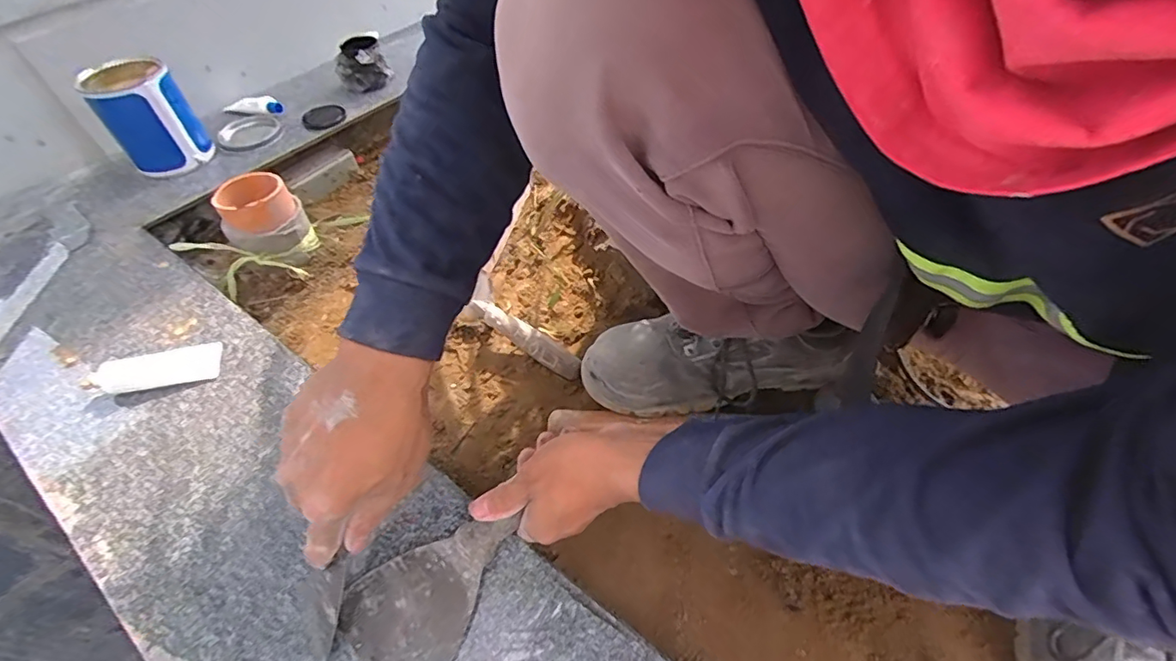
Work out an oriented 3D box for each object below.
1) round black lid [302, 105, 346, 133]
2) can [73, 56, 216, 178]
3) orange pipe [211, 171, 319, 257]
[{"bbox_3d":[-0.415,-0.338,0.826,0.063,0.008,0.068,-1,50,2],"label":"round black lid"},{"bbox_3d":[-0.597,-0.290,0.717,0.102,0.120,0.096,-35,57,-24],"label":"can"},{"bbox_3d":[-0.424,-0.150,0.689,0.094,0.085,0.087,-33,56,-23],"label":"orange pipe"}]

